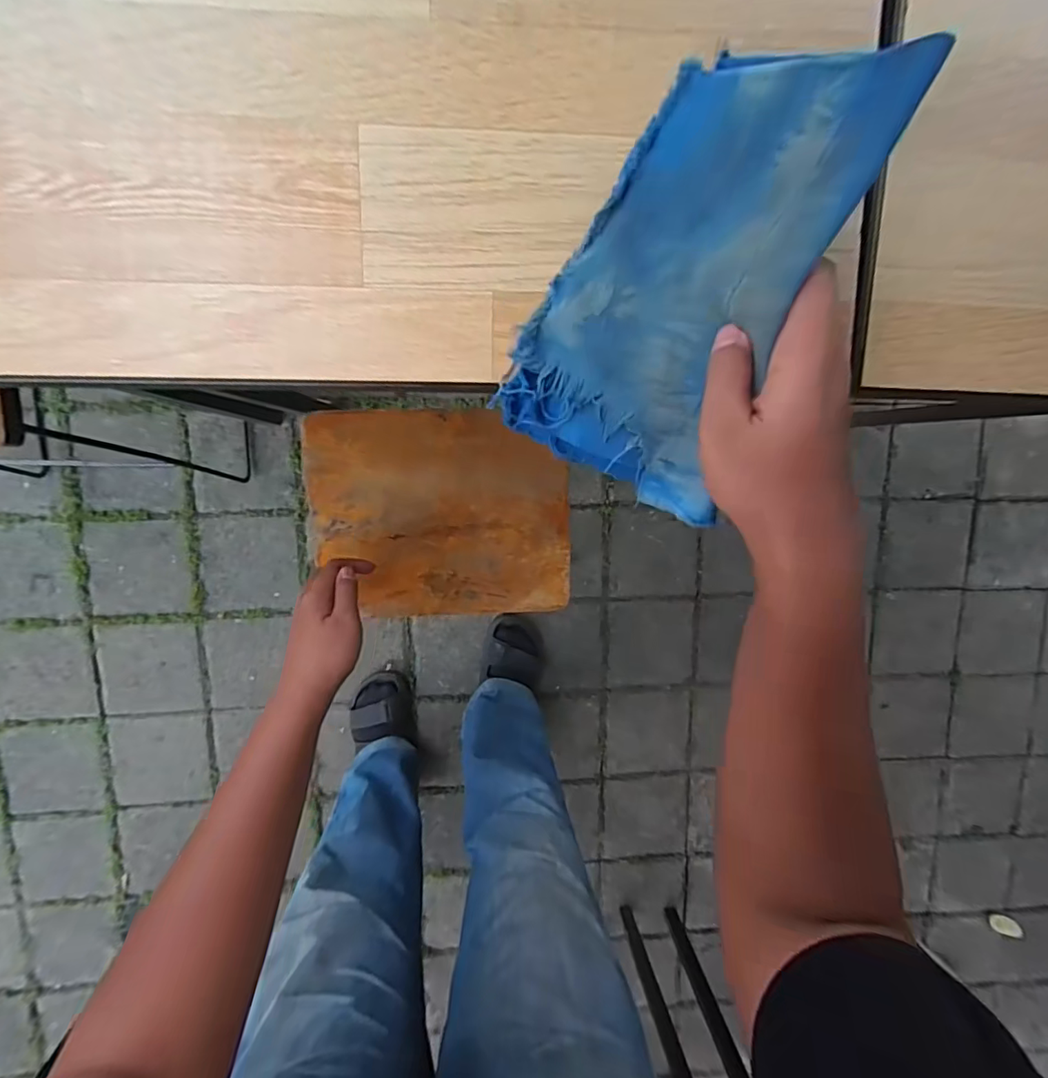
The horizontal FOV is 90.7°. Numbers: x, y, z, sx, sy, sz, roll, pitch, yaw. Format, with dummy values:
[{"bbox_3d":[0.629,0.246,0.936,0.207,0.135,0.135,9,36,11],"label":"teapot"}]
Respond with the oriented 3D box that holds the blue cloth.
[{"bbox_3d":[0.084,-0.141,0.290,0.083,0.144,0.227,8,119,-42],"label":"blue cloth"}]

